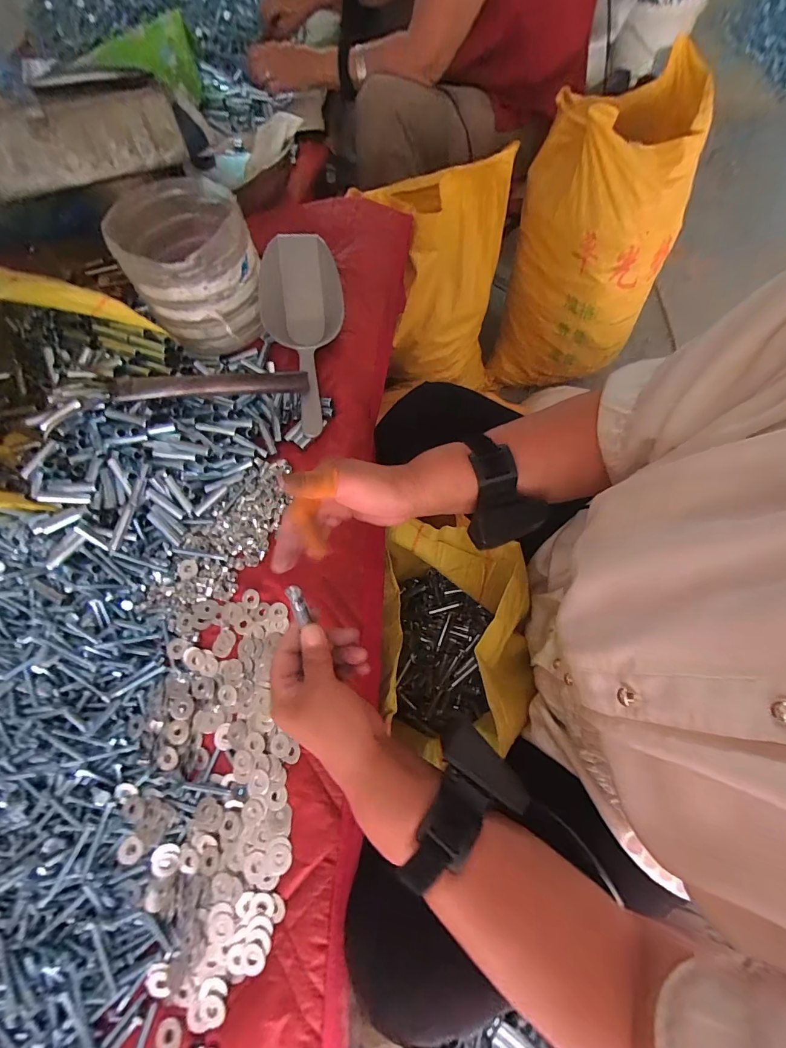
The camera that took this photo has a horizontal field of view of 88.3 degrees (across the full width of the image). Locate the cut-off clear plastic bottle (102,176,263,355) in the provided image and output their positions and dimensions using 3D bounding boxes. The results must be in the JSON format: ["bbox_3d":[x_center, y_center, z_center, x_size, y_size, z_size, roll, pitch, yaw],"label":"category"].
[{"bbox_3d":[-0.252,-0.329,0.531,0.147,0.138,0.157,-24,67,-1],"label":"cut-off clear plastic bottle"}]

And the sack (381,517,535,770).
[{"bbox_3d":[0.078,0.151,0.531,0.167,0.212,0.236,-2,68,8],"label":"sack"}]

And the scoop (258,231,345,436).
[{"bbox_3d":[-0.115,-0.254,0.533,0.104,0.079,0.281,-7,68,6],"label":"scoop"}]

